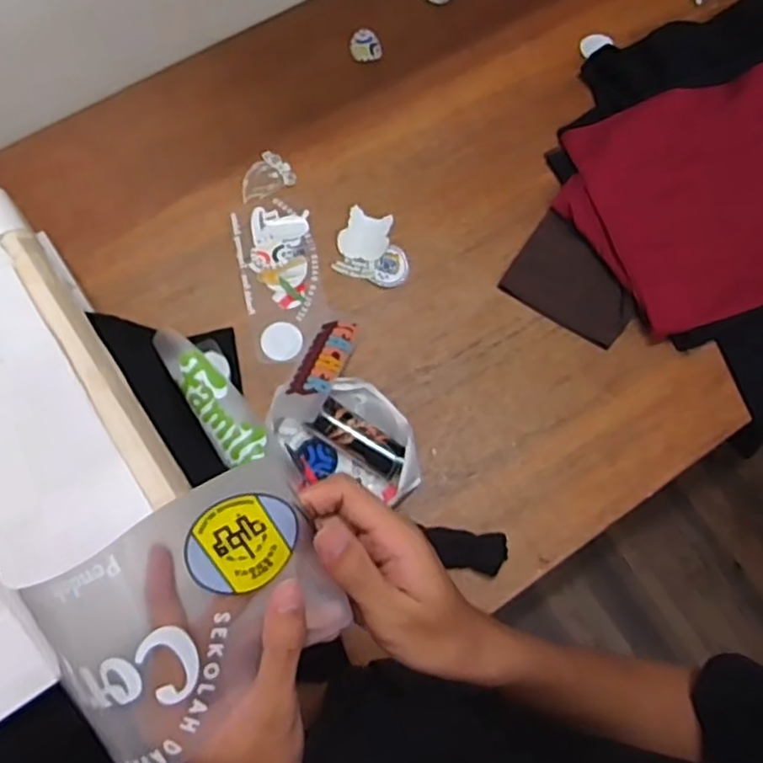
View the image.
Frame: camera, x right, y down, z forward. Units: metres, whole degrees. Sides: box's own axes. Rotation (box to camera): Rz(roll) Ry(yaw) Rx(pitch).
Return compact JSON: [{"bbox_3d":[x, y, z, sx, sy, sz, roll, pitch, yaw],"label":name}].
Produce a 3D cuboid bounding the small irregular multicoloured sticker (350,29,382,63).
[{"bbox_3d":[-0.026,-0.519,1.043,0.046,0.005,0.057,-18,81,-4],"label":"small irregular multicoloured sticker"}]

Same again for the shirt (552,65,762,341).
[{"bbox_3d":[0.532,-0.284,0.952,0.521,0.071,0.323,-19,75,-7],"label":"shirt"}]

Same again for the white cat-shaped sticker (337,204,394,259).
[{"bbox_3d":[-0.022,-0.204,0.943,0.067,0.006,0.071,19,84,8],"label":"white cat-shaped sticker"}]

